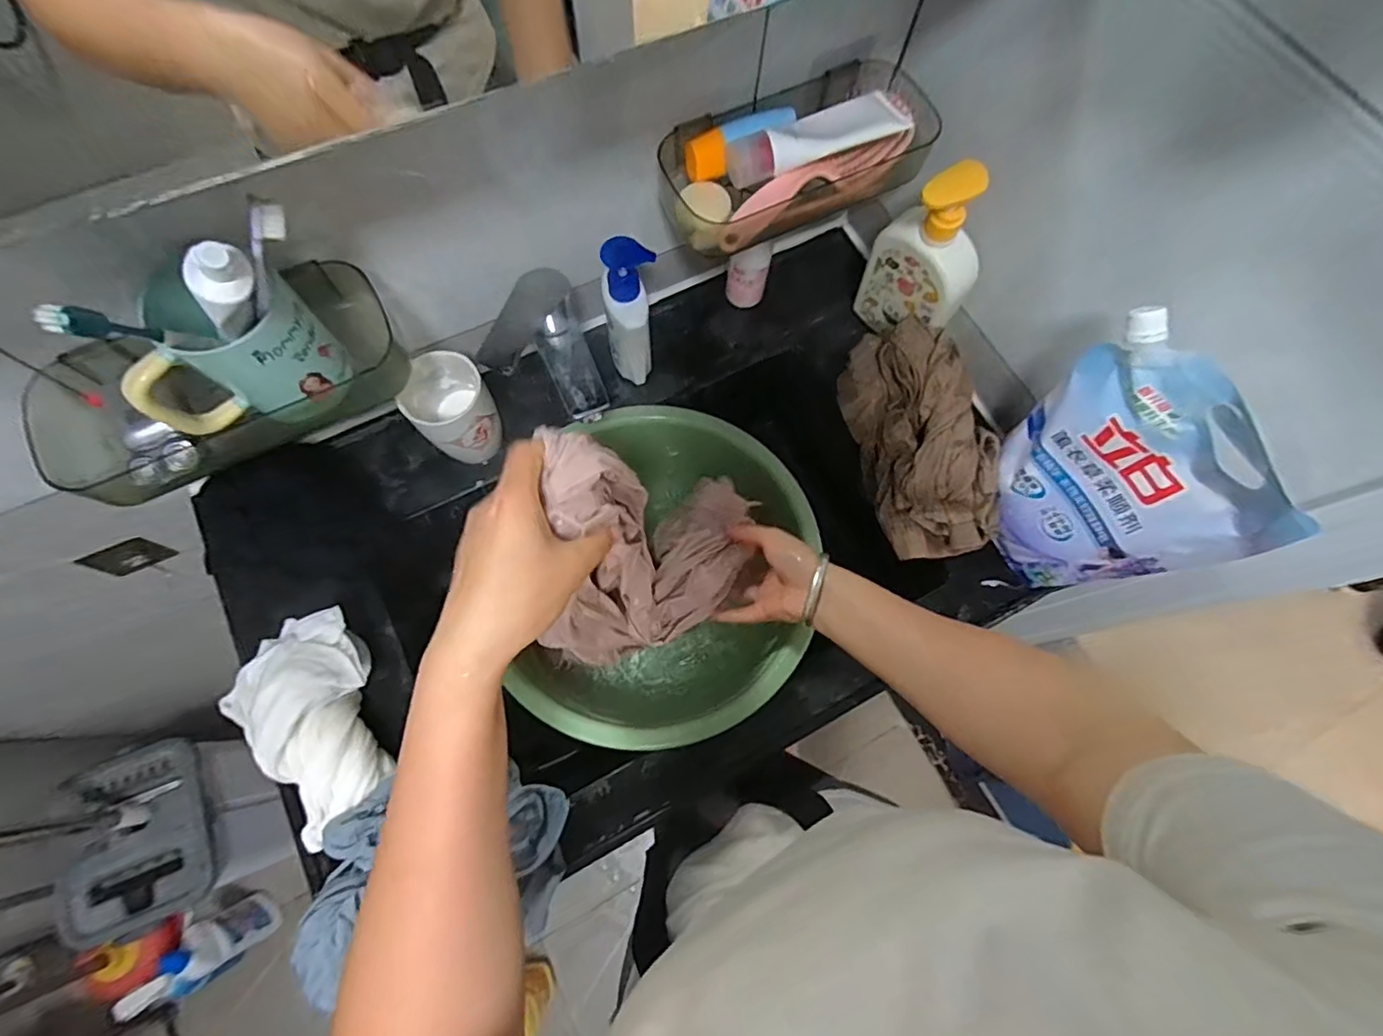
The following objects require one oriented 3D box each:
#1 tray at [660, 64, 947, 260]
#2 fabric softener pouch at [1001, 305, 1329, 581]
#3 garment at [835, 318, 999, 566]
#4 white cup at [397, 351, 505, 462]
[{"bbox_3d":[0.098,-0.327,0.534,0.259,0.061,0.121,-28,75,-11],"label":"tray"},{"bbox_3d":[0.340,-0.029,0.495,0.047,0.232,0.181,-26,74,-10],"label":"fabric softener pouch"},{"bbox_3d":[0.234,-0.080,0.588,0.113,0.107,0.224,-18,73,-8],"label":"garment"},{"bbox_3d":[-0.230,-0.105,0.573,0.073,0.079,0.080,1,72,-2],"label":"white cup"}]

